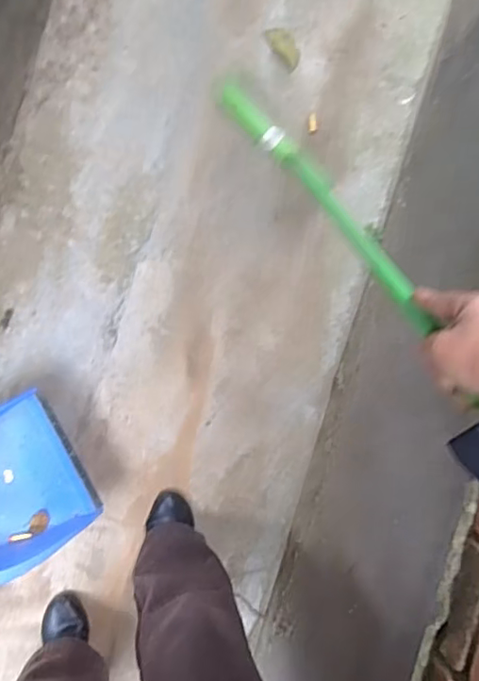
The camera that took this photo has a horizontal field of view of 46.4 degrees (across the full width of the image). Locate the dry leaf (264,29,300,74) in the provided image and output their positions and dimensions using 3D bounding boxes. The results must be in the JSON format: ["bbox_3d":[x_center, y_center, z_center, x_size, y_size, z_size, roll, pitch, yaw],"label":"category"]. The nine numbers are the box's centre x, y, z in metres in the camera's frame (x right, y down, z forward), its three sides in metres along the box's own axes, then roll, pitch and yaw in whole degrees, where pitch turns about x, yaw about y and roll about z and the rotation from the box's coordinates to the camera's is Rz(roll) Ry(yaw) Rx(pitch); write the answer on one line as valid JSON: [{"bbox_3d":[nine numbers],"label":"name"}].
[{"bbox_3d":[0.087,-0.552,1.051,0.044,0.006,0.086,-34,97,-5],"label":"dry leaf"}]

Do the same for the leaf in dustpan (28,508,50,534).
[{"bbox_3d":[-0.315,0.287,0.884,0.027,0.006,0.037,17,79,-13],"label":"leaf in dustpan"}]

